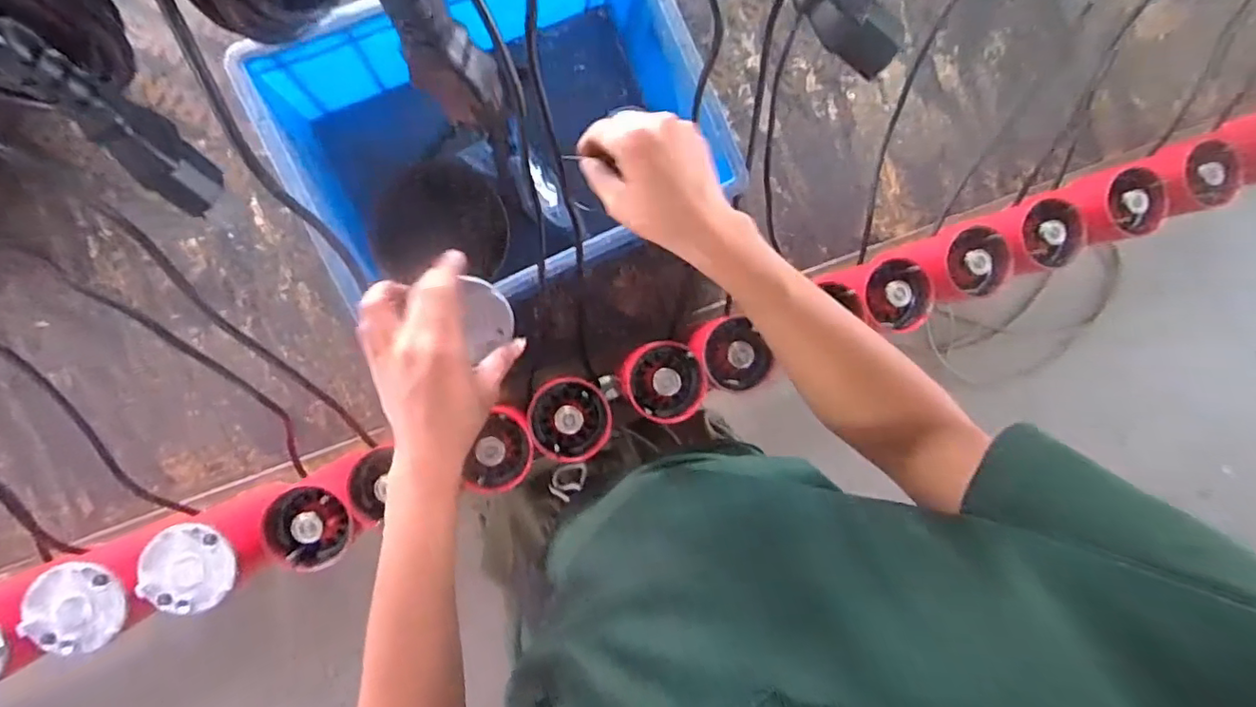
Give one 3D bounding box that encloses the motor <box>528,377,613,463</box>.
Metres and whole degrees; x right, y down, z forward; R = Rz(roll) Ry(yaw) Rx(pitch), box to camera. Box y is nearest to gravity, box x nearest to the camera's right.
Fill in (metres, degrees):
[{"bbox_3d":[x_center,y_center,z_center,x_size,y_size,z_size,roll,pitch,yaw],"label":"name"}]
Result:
[{"bbox_3d":[-0.056,0.065,0.557,0.077,0.042,0.077,1,82,-4],"label":"motor"}]

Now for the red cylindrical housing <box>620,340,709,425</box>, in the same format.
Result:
[{"bbox_3d":[0.037,0.027,0.560,0.076,0.043,0.075,0,92,-9],"label":"red cylindrical housing"}]

